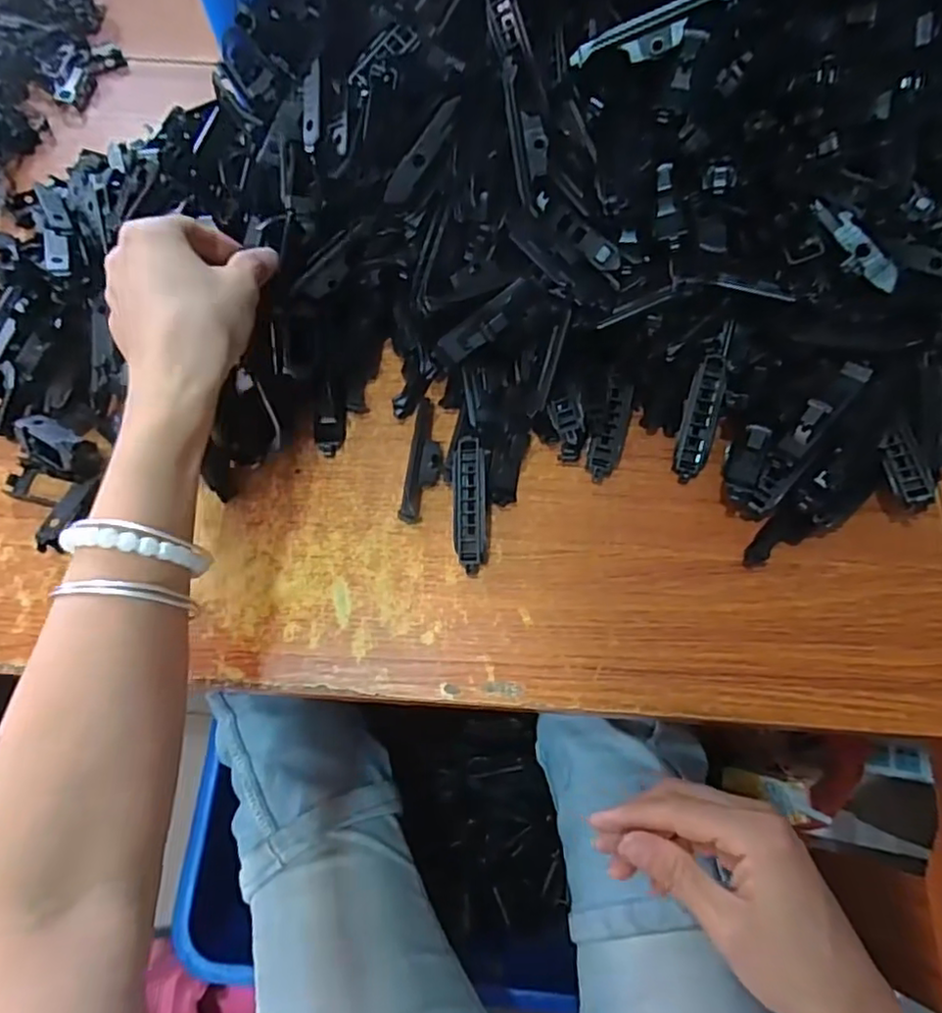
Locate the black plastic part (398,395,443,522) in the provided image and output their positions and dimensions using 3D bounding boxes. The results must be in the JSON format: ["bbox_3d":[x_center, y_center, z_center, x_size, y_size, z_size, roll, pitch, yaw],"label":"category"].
[{"bbox_3d":[-0.028,-0.030,0.388,0.019,0.017,0.084,7,69,2],"label":"black plastic part"}]

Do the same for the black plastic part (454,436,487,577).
[{"bbox_3d":[-0.001,-0.001,0.367,0.019,0.008,0.079,0,85,-1],"label":"black plastic part"}]

